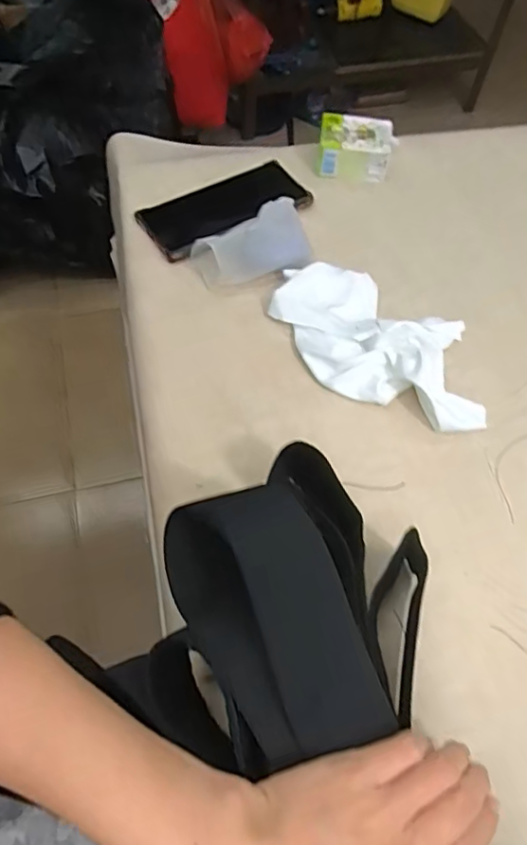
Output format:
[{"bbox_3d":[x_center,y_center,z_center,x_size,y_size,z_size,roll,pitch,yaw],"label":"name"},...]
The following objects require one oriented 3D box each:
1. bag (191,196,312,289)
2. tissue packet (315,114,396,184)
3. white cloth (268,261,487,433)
[{"bbox_3d":[-0.011,-0.165,0.510,0.104,0.046,0.053,-16,62,-11],"label":"bag"},{"bbox_3d":[0.098,-0.291,0.595,0.079,0.046,0.056,3,60,-1],"label":"tissue packet"},{"bbox_3d":[0.097,-0.071,0.467,0.192,0.032,0.113,23,62,11],"label":"white cloth"}]

